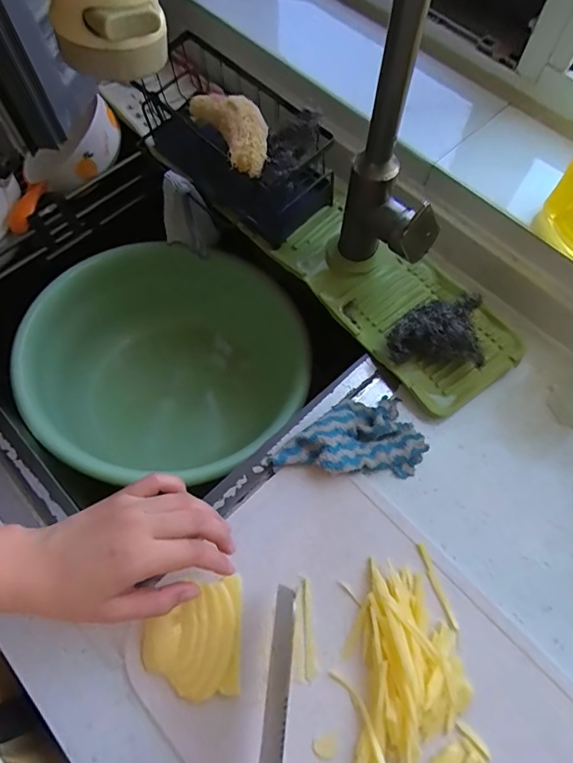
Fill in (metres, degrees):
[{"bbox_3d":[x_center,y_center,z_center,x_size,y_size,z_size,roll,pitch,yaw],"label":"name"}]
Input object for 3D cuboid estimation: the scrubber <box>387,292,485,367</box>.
[{"bbox_3d":[0.142,-0.049,0.458,0.084,0.043,0.070,4,67,1],"label":"scrubber"}]

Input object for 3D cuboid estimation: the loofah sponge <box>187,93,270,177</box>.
[{"bbox_3d":[-0.058,-0.269,0.492,0.048,0.041,0.159,-24,53,-11],"label":"loofah sponge"}]

